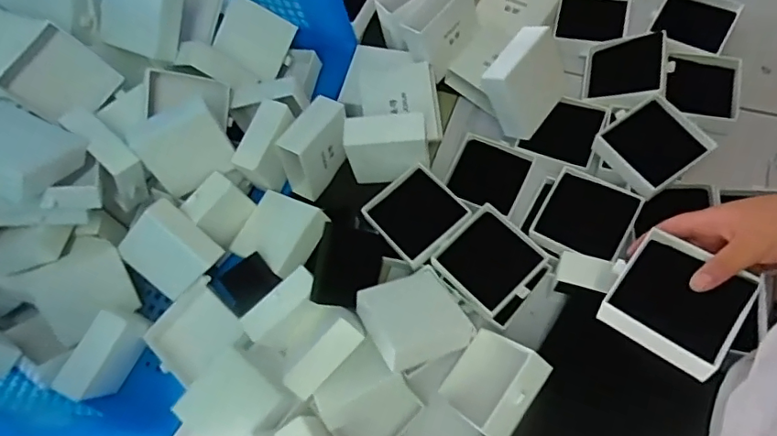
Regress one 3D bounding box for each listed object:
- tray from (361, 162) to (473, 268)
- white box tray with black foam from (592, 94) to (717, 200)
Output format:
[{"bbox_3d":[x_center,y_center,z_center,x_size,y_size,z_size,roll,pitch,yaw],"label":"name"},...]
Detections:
[{"bbox_3d":[0.031,-0.007,0.575,0.091,0.021,0.092,-39,72,-20],"label":"tray"},{"bbox_3d":[0.292,-0.080,0.574,0.095,0.030,0.087,-31,69,-17],"label":"white box tray with black foam"}]

